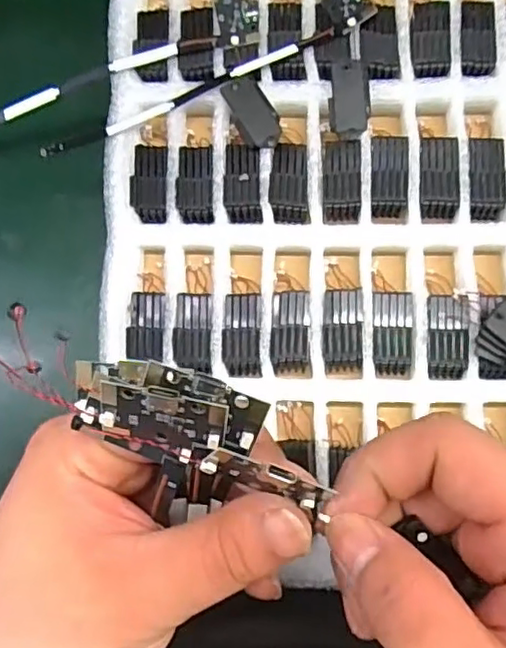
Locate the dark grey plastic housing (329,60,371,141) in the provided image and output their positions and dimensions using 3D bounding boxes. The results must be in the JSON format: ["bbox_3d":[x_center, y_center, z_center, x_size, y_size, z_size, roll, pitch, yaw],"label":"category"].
[{"bbox_3d":[0.051,-0.117,0.315,0.021,0.007,0.040,3,83,4],"label":"dark grey plastic housing"}]

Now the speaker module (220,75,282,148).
[{"bbox_3d":[0.000,-0.111,0.317,0.020,0.006,0.040,-26,82,0],"label":"speaker module"}]

